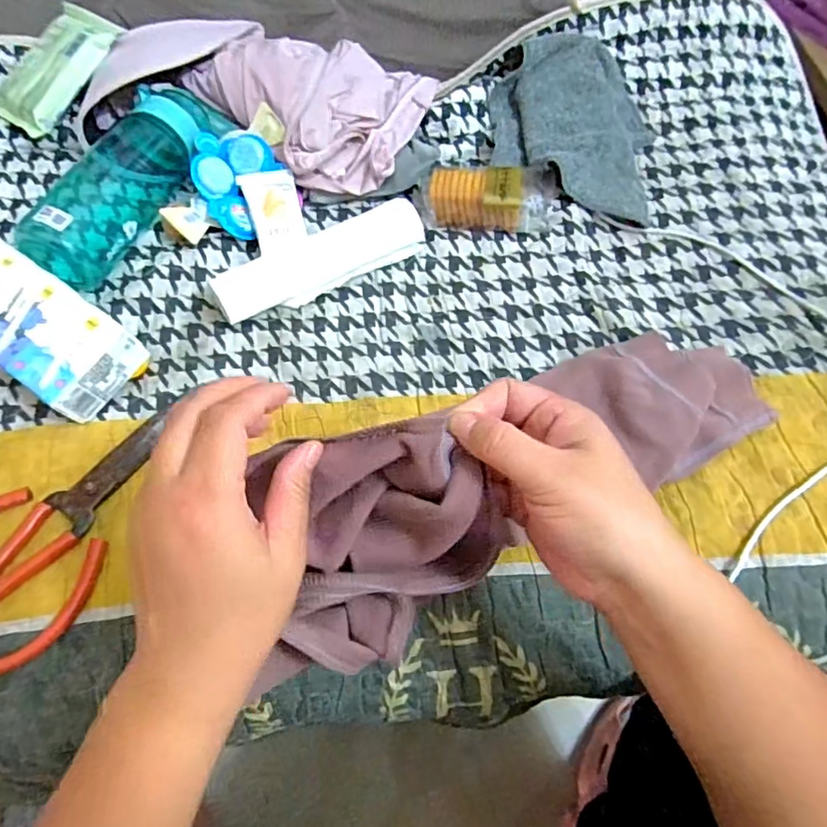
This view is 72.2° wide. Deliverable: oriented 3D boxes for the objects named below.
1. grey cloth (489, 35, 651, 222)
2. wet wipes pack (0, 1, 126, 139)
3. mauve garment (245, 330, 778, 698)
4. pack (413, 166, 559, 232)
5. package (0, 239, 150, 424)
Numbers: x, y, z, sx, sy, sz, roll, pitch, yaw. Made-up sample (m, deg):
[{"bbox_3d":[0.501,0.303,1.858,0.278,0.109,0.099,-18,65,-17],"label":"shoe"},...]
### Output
[{"bbox_3d":[0.157,-0.294,0.557,0.165,0.035,0.212,14,64,5],"label":"grey cloth"},{"bbox_3d":[-0.345,-0.332,0.541,0.089,0.018,0.132,33,87,17],"label":"wet wipes pack"},{"bbox_3d":[0.083,0.014,0.346,0.349,0.122,0.116,-19,62,-23],"label":"mauve garment"},{"bbox_3d":[0.067,-0.202,0.531,0.129,0.042,0.055,5,63,1],"label":"pack"},{"bbox_3d":[-0.306,-0.079,0.434,0.209,0.043,0.074,34,67,14],"label":"package"}]

